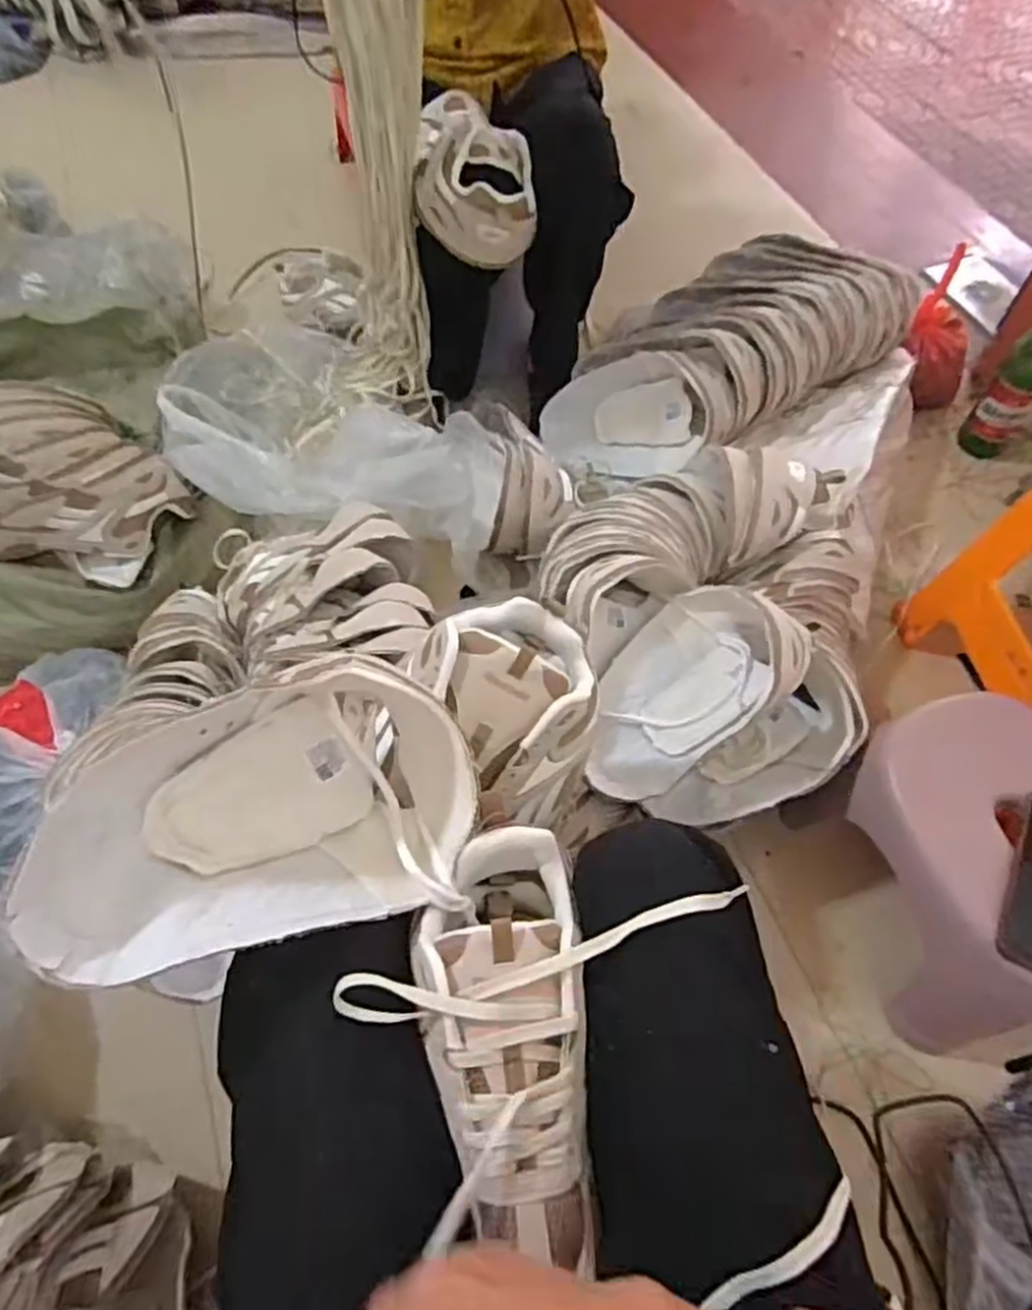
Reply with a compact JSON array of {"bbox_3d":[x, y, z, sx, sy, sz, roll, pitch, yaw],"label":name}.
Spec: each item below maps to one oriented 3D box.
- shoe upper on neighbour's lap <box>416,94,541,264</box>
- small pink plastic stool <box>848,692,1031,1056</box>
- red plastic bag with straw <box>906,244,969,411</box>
[{"bbox_3d":[-0.051,-0.573,0.913,0.135,0.101,0.248,-3,60,-3],"label":"shoe upper on neighbour's lap"},{"bbox_3d":[0.452,0.206,0.760,0.230,0.169,0.283,-9,60,-6],"label":"small pink plastic stool"},{"bbox_3d":[0.666,-0.512,1.230,0.084,0.058,0.235,1,97,0],"label":"red plastic bag with straw"}]

